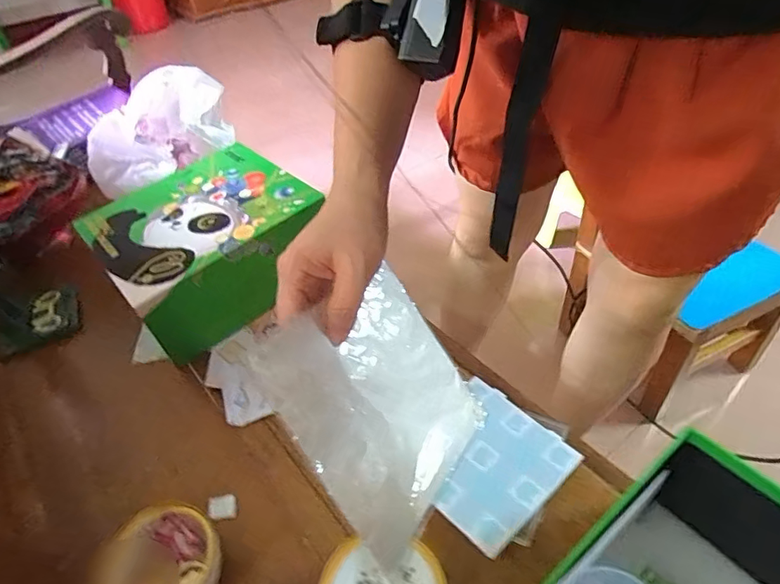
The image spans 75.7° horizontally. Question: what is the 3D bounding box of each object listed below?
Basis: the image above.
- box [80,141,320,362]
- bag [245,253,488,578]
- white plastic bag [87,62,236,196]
[{"bbox_3d":[-0.267,-0.071,0.738,0.272,0.134,0.252,-35,49,-27],"label":"box"},{"bbox_3d":[-0.004,0.071,0.330,0.013,0.146,0.147,-28,6,40],"label":"bag"},{"bbox_3d":[-0.442,-0.297,0.921,0.234,0.194,0.288,-30,47,-22],"label":"white plastic bag"}]

